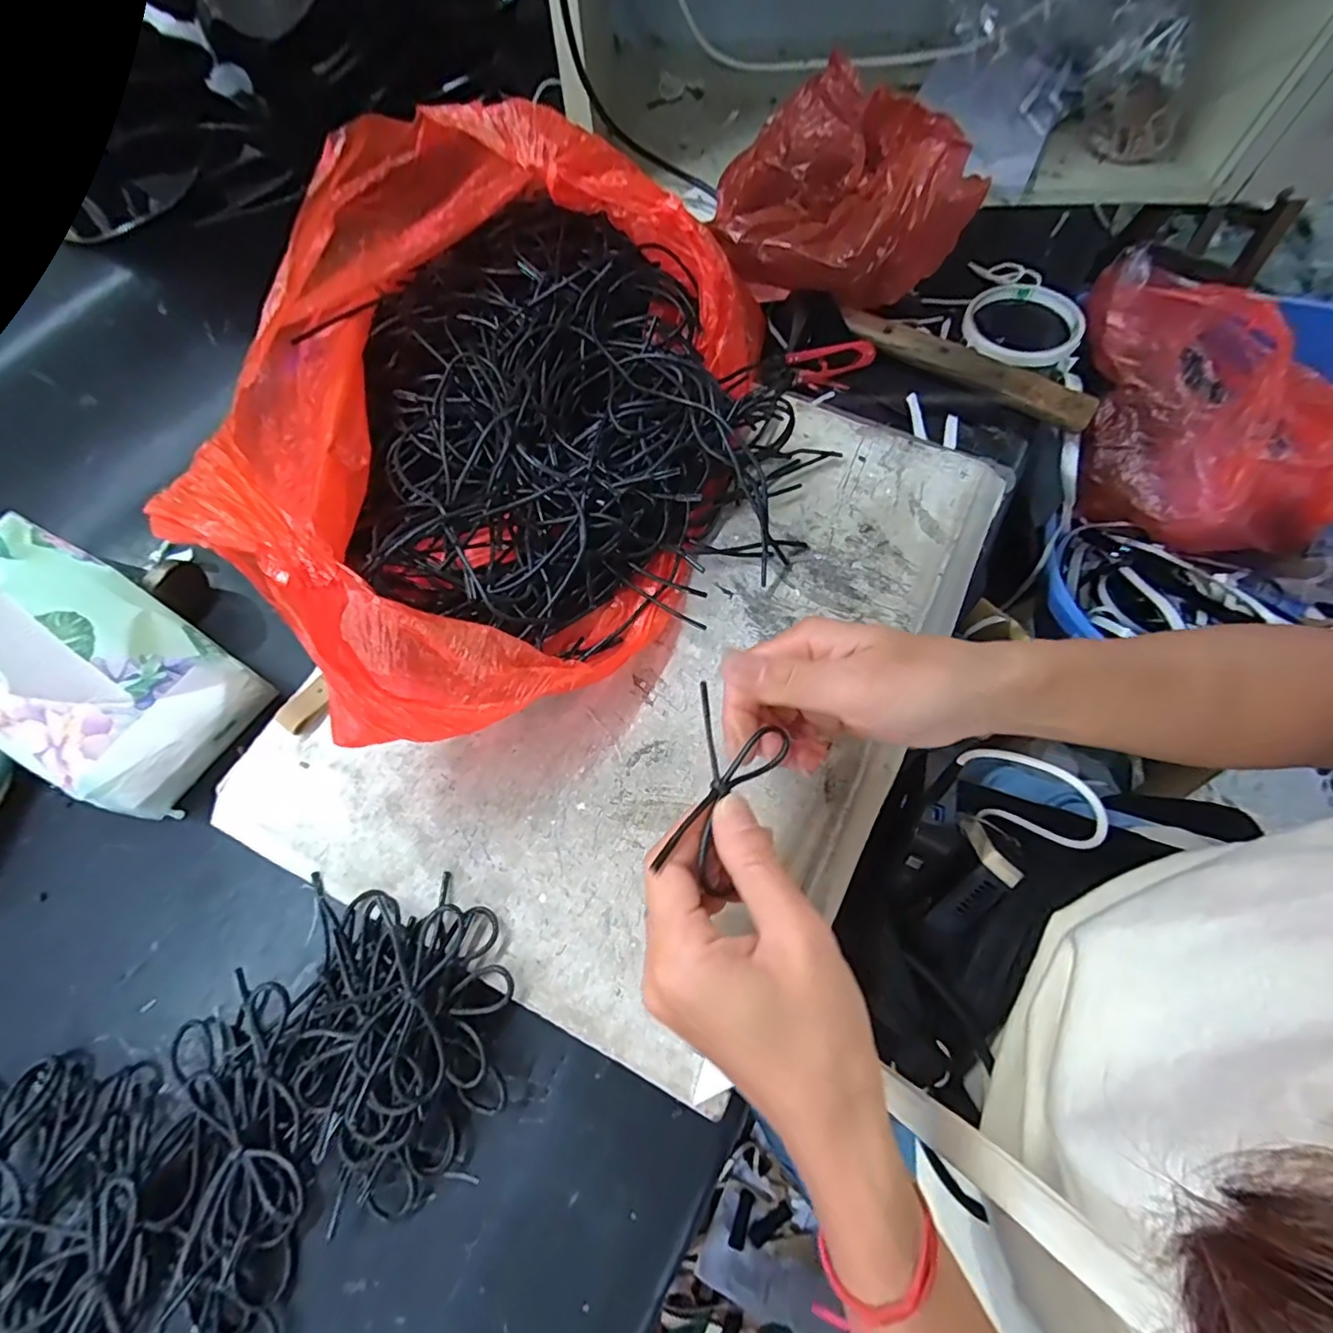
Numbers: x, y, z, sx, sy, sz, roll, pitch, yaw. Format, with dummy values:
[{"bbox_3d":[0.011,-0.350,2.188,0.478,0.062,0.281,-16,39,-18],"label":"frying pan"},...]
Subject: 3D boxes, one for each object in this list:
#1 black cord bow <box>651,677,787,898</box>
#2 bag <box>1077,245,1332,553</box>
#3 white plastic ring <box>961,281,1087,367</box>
[{"bbox_3d":[0.022,0.050,0.231,0.044,0.006,0.072,27,67,-13],"label":"black cord bow"},{"bbox_3d":[0.532,-0.250,0.547,0.245,0.139,0.239,-4,67,0],"label":"bag"},{"bbox_3d":[0.281,-0.272,0.451,0.082,0.022,0.090,14,68,7],"label":"white plastic ring"}]

